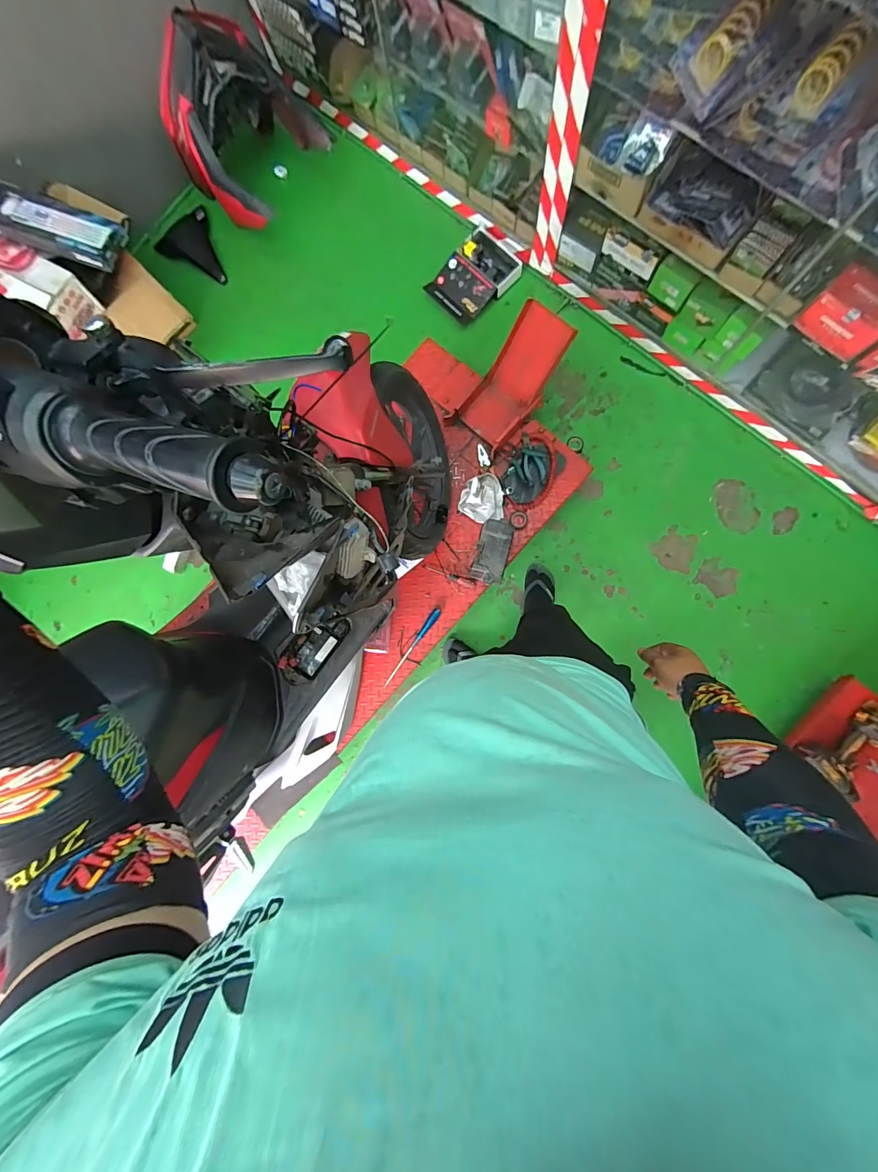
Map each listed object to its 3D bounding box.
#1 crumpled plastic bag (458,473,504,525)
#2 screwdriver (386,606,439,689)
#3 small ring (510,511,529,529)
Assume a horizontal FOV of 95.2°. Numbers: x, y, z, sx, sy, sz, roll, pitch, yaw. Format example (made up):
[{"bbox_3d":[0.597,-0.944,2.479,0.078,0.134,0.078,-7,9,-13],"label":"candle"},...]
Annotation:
[{"bbox_3d":[0.128,-0.275,1.236,0.138,0.052,0.146,-1,85,6],"label":"crumpled plastic bag"},{"bbox_3d":[-0.087,0.190,1.254,0.025,0.017,0.289,37,93,8],"label":"screwdriver"},{"bbox_3d":[0.249,-0.204,1.246,0.054,0.010,0.054,-1,85,6],"label":"small ring"}]

